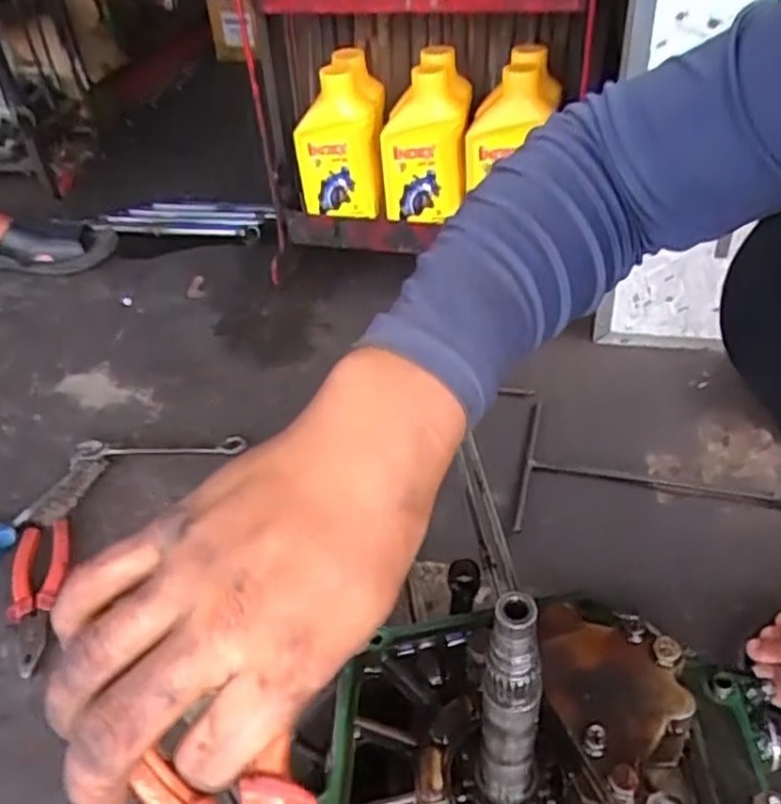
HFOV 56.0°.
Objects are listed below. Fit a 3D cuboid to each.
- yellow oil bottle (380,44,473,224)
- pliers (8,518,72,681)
[{"bbox_3d":[0.052,-0.339,0.948,0.101,0.219,0.086,22,25,26],"label":"yellow oil bottle"},{"bbox_3d":[-0.350,0.186,0.725,0.050,0.030,0.174,-10,42,-7],"label":"pliers"}]

